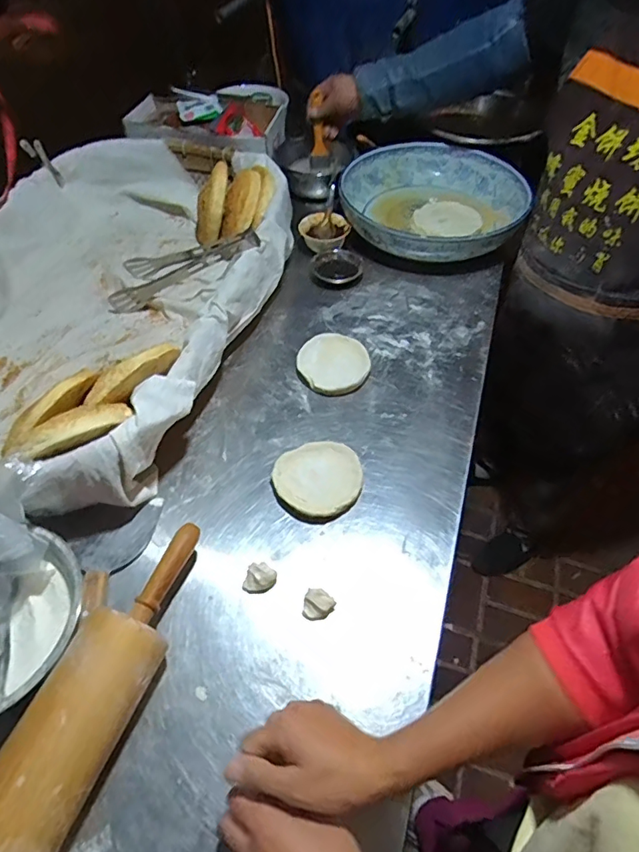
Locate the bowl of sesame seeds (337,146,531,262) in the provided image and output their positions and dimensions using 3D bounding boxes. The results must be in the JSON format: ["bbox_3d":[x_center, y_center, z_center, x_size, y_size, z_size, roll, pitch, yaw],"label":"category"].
[{"bbox_3d":[0.214,-0.421,0.964,0.330,0.101,0.334,1,52,-1],"label":"bowl of sesame seeds"}]

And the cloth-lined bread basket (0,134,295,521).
[{"bbox_3d":[-0.343,-0.197,0.754,0.477,0.141,0.730,13,53,9],"label":"cloth-lined bread basket"}]

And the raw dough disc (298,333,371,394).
[{"bbox_3d":[0.021,-0.096,0.756,0.108,0.014,0.105,1,52,-1],"label":"raw dough disc"}]

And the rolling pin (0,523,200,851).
[{"bbox_3d":[-0.207,0.257,0.448,0.077,0.078,0.382,18,54,12],"label":"rolling pin"}]

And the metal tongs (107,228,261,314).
[{"bbox_3d":[-0.220,-0.267,0.836,0.269,0.045,0.111,-16,54,17],"label":"metal tongs"}]

